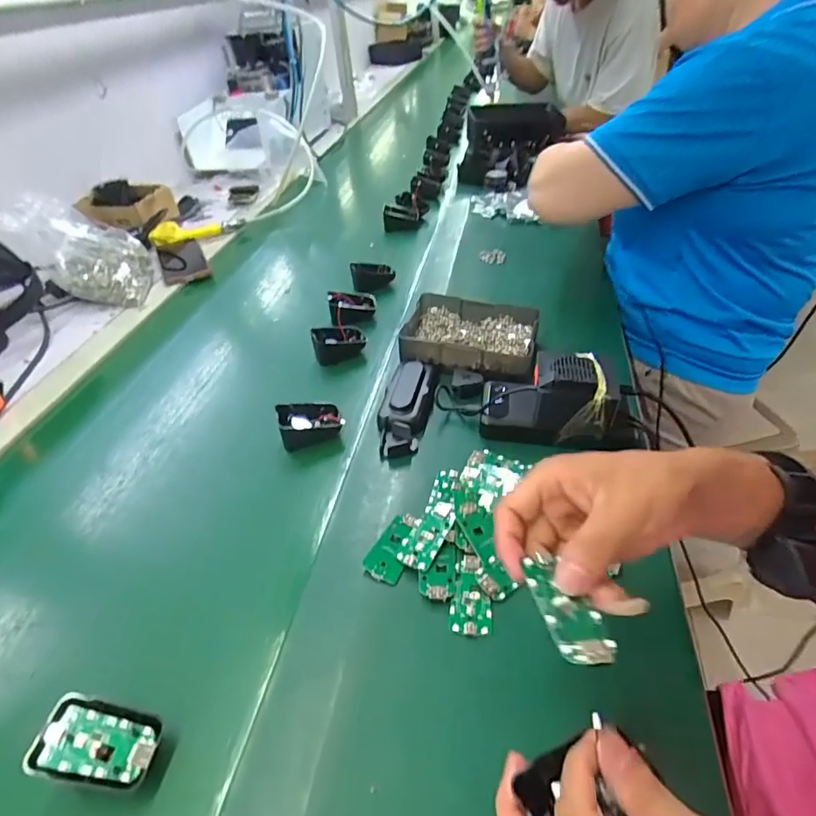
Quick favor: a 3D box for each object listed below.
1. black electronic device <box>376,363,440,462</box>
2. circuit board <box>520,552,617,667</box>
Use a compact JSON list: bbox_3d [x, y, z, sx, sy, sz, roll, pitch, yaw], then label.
[{"bbox_3d":[-0.001,-0.007,0.561,0.052,0.028,0.147,3,41,12],"label":"black electronic device"},{"bbox_3d":[0.084,0.104,0.267,0.031,0.005,0.063,0,35,-13],"label":"circuit board"}]

